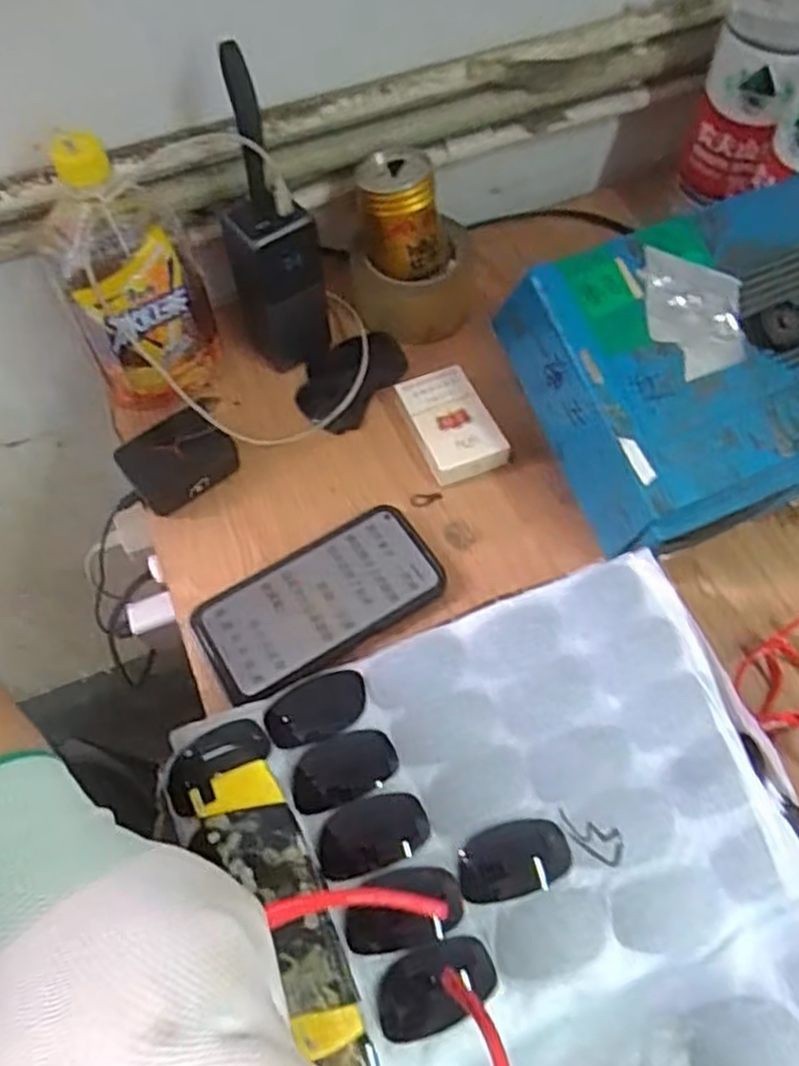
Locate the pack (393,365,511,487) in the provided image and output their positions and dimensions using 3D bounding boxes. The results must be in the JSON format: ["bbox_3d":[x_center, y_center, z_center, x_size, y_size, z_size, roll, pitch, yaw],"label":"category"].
[{"bbox_3d":[0.038,-0.082,0.570,0.059,0.026,0.088,-23,63,-11],"label":"pack"}]

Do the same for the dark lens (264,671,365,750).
[{"bbox_3d":[-0.044,0.095,0.399,0.053,0.012,0.031,-14,61,-7],"label":"dark lens"}]

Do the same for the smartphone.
[{"bbox_3d":[-0.053,0.045,0.504,0.161,0.009,0.083,-30,64,-15],"label":"smartphone"}]

